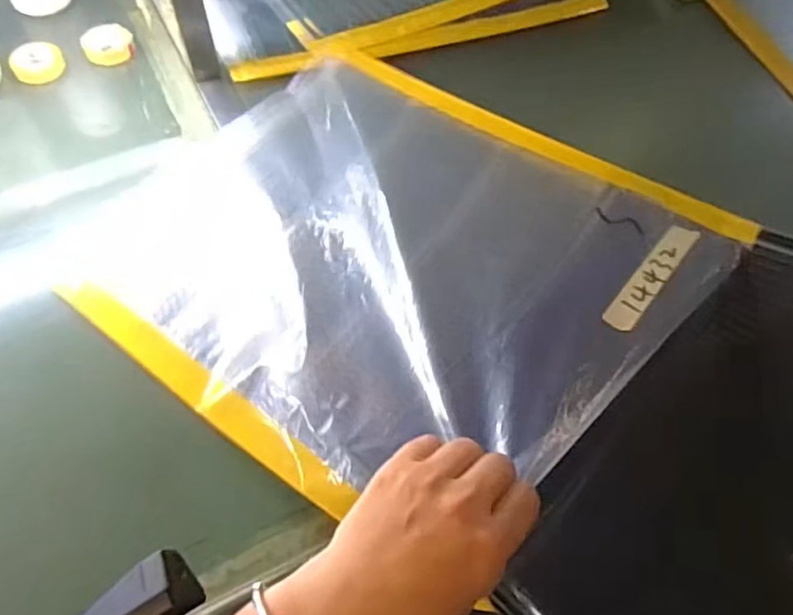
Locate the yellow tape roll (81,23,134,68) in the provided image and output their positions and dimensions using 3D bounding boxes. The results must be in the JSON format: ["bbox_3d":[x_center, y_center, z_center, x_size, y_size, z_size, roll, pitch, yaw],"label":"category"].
[{"bbox_3d":[-0.308,-0.280,0.664,0.048,0.023,0.048,1,59,-2],"label":"yellow tape roll"}]

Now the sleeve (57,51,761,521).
[{"bbox_3d":[-0.018,-0.049,0.507,0.451,0.096,0.362,36,64,17],"label":"sleeve"}]

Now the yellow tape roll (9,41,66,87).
[{"bbox_3d":[-0.373,-0.255,0.647,0.050,0.019,0.050,1,59,-2],"label":"yellow tape roll"}]

